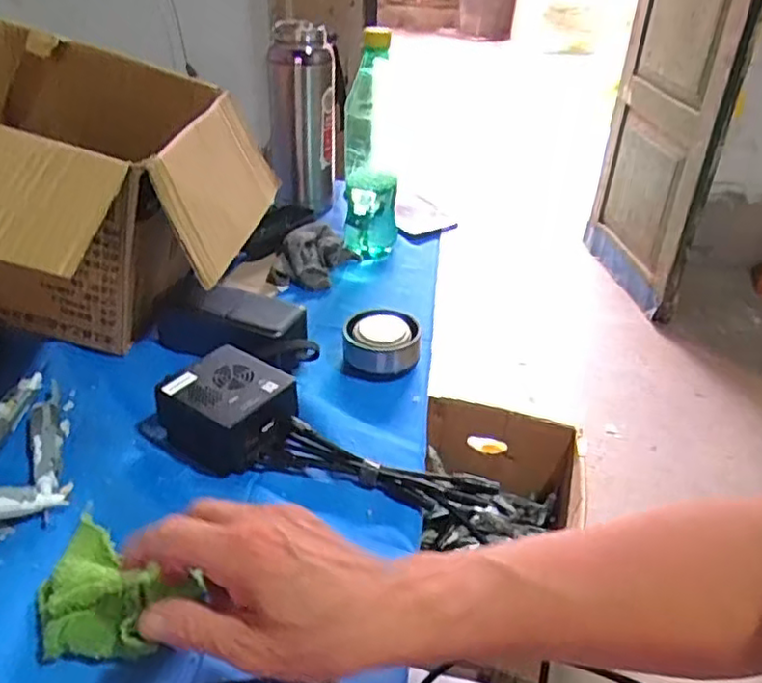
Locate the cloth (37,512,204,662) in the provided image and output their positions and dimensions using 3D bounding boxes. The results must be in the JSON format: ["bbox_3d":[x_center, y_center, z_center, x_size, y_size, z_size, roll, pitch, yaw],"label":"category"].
[{"bbox_3d":[-0.152,0.142,0.363,0.089,0.028,0.062,20,38,23],"label":"cloth"}]

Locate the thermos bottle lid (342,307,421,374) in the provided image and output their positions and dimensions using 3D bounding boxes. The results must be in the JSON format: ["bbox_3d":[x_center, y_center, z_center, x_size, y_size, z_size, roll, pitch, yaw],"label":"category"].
[{"bbox_3d":[0.000,0.002,0.580,0.064,0.039,0.058,-13,38,-23],"label":"thermos bottle lid"}]

